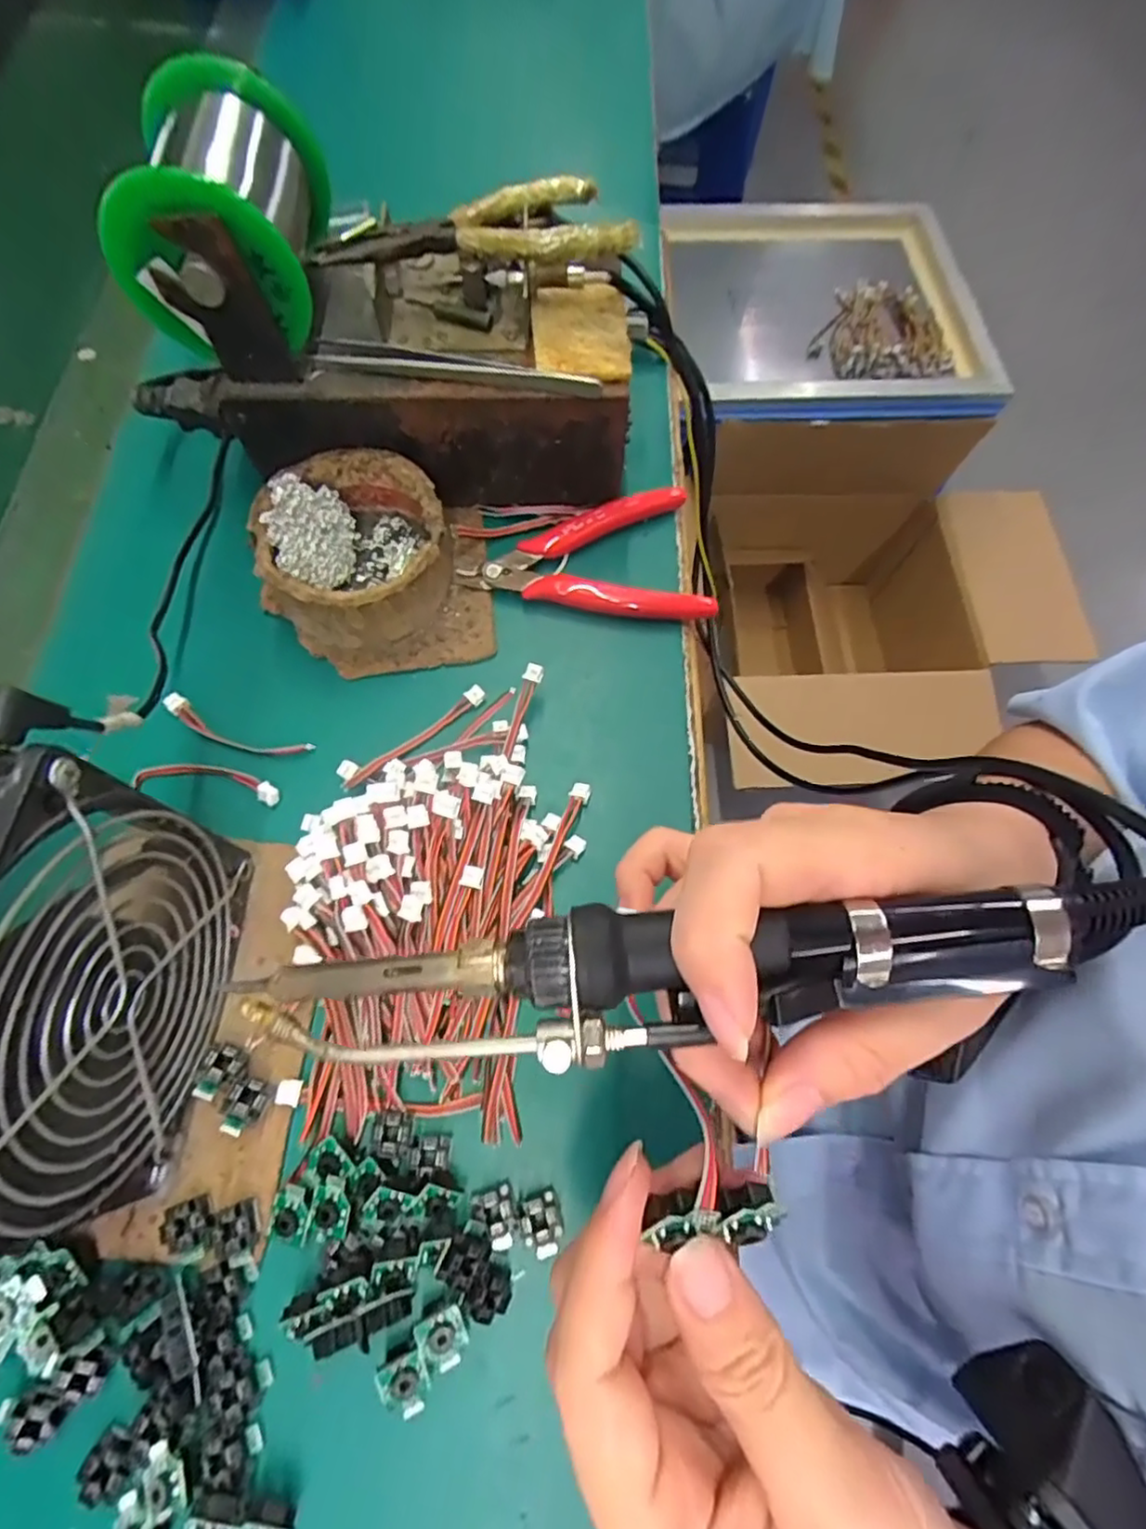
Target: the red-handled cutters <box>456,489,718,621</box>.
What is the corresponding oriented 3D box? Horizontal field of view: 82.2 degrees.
[{"bbox_3d":[0.011,-0.112,0.332,0.121,0.014,0.072,8,68,0],"label":"red-handled cutters"}]

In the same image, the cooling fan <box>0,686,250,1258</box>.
[{"bbox_3d":[-0.144,0.065,0.196,0.025,0.130,0.126,6,68,0],"label":"cooling fan"}]

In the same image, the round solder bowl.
[{"bbox_3d":[-0.101,-0.101,0.307,0.081,0.040,0.080,1,68,-2],"label":"round solder bowl"}]

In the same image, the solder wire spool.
[{"bbox_3d":[-0.136,-0.219,0.257,0.069,0.056,0.084,2,68,-2],"label":"solder wire spool"}]

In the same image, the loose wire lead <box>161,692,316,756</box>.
[{"bbox_3d":[-0.152,-0.015,0.296,0.072,0.005,0.014,21,70,6],"label":"loose wire lead"}]

